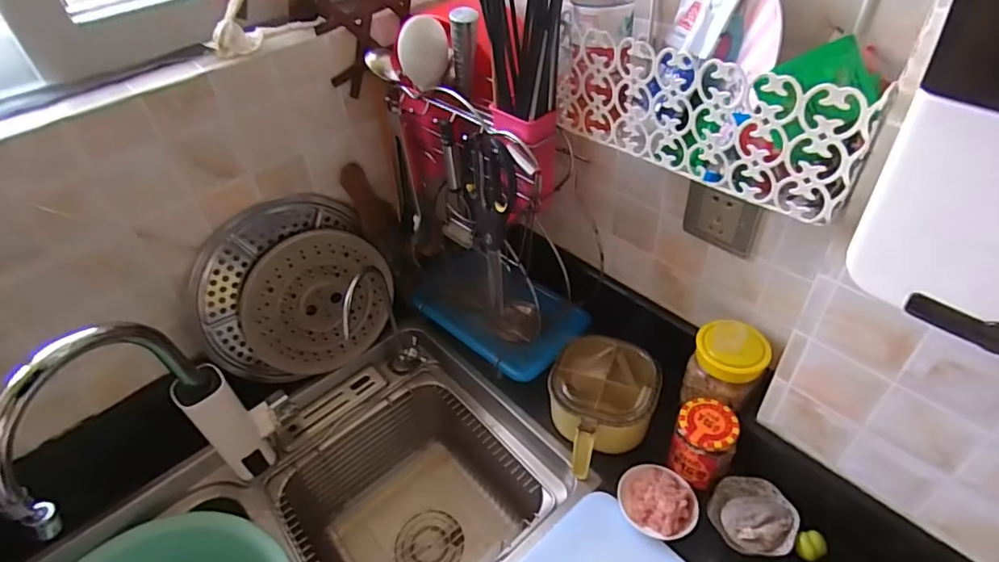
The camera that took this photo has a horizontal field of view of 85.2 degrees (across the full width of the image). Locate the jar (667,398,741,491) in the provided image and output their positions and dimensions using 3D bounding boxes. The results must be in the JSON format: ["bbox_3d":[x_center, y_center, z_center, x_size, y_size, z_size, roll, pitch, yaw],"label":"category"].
[{"bbox_3d":[0.248,0.193,0.657,0.066,0.087,0.065,-3,43,3],"label":"jar"}]

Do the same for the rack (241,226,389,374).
[{"bbox_3d":[-0.271,0.036,0.822,0.213,0.221,0.020,4,20,-37],"label":"rack"}]

